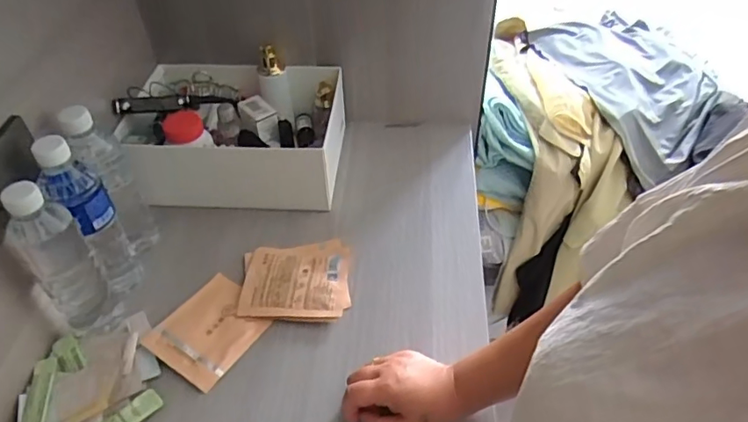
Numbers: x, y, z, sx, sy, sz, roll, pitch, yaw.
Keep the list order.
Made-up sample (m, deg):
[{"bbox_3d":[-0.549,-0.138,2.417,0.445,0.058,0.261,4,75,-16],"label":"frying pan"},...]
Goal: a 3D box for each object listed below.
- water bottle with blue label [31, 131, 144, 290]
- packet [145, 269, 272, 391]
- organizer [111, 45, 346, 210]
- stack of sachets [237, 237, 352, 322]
[{"bbox_3d":[-0.317,0.012,0.625,0.060,0.216,0.051,-30,54,-27],"label":"water bottle with blue label"},{"bbox_3d":[-0.191,0.134,0.648,0.102,0.010,0.121,27,51,22],"label":"packet"},{"bbox_3d":[-0.199,-0.121,0.814,0.289,0.121,0.205,4,46,1],"label":"organizer"},{"bbox_3d":[-0.098,0.087,0.690,0.130,0.017,0.114,1,46,-1],"label":"stack of sachets"}]

